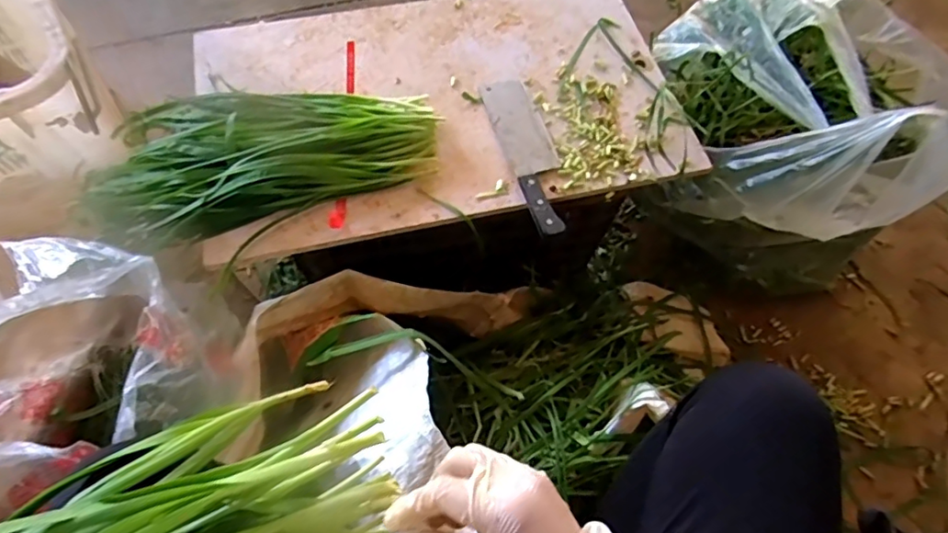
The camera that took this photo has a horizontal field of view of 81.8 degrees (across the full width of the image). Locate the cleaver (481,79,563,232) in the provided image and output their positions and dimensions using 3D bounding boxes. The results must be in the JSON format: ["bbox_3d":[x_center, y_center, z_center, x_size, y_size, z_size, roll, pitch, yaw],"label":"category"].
[{"bbox_3d":[0.075,-0.157,0.725,0.068,0.024,0.258,-15,66,-10],"label":"cleaver"}]

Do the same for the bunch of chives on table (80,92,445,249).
[{"bbox_3d":[-0.276,-0.162,0.702,0.447,0.052,0.227,-14,66,-9],"label":"bunch of chives on table"}]

